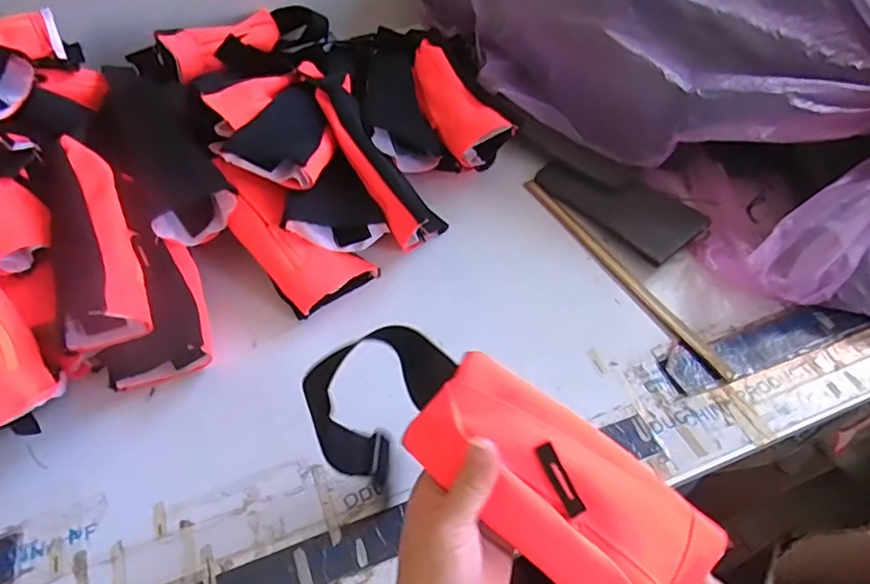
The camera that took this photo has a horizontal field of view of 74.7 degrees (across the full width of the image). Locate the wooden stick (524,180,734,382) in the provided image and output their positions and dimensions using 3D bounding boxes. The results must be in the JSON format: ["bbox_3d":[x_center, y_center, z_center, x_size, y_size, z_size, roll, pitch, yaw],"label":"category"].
[{"bbox_3d":[0.207,-0.028,0.653,0.016,0.008,0.334,-25,55,-17],"label":"wooden stick"}]

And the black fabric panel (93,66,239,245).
[{"bbox_3d":[-0.300,-0.158,0.619,0.095,0.031,0.227,-29,79,-20],"label":"black fabric panel"}]

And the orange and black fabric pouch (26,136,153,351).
[{"bbox_3d":[-0.344,-0.057,0.556,0.081,0.054,0.230,-22,71,-15],"label":"orange and black fabric pouch"}]

